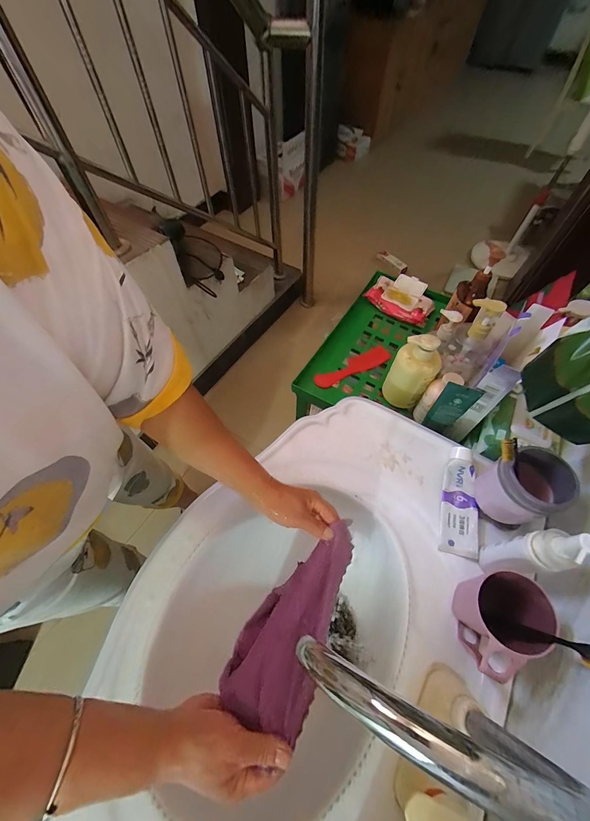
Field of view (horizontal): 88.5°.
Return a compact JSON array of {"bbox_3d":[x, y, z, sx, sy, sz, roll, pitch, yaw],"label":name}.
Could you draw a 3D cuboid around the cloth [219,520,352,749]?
[{"bbox_3d":[0.007,0.254,0.379,0.095,0.082,0.212,30,59,17],"label":"cloth"}]

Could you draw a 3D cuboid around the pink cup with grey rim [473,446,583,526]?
[{"bbox_3d":[0.312,0.111,0.422,0.083,0.112,0.081,0,59,0],"label":"pink cup with grey rim"}]

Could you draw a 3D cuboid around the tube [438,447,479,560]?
[{"bbox_3d":[0.263,0.141,0.481,0.051,0.034,0.161,12,60,7],"label":"tube"}]

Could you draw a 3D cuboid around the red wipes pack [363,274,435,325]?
[{"bbox_3d":[0.307,-0.324,0.859,0.171,0.034,0.145,33,65,18],"label":"red wipes pack"}]

